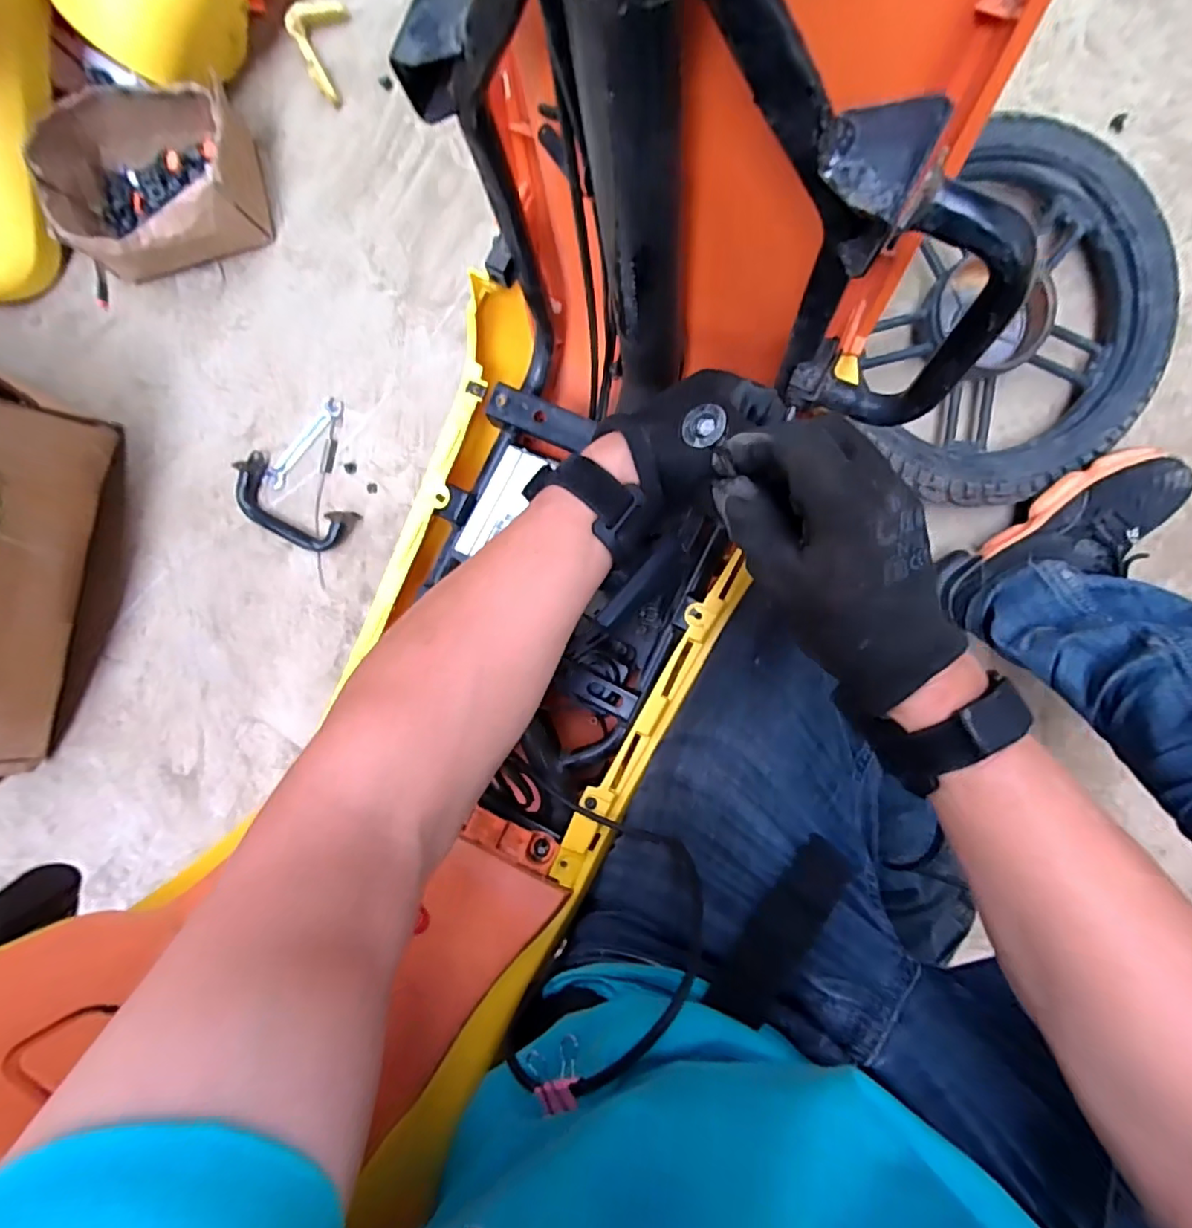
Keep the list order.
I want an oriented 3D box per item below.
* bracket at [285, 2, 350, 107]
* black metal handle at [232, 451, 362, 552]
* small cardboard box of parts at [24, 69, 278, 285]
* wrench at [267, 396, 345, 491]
[{"bbox_3d":[-0.302,-0.646,0.673,0.067,0.037,0.089,-24,92,3],"label":"bracket"},{"bbox_3d":[-0.367,-0.128,0.701,0.142,0.032,0.070,34,93,0],"label":"black metal handle"},{"bbox_3d":[-0.484,-0.472,0.654,0.207,0.090,0.168,-8,93,2],"label":"small cardboard box of parts"},{"bbox_3d":[-0.351,-0.205,0.705,0.023,0.007,0.126,40,93,0],"label":"wrench"}]

